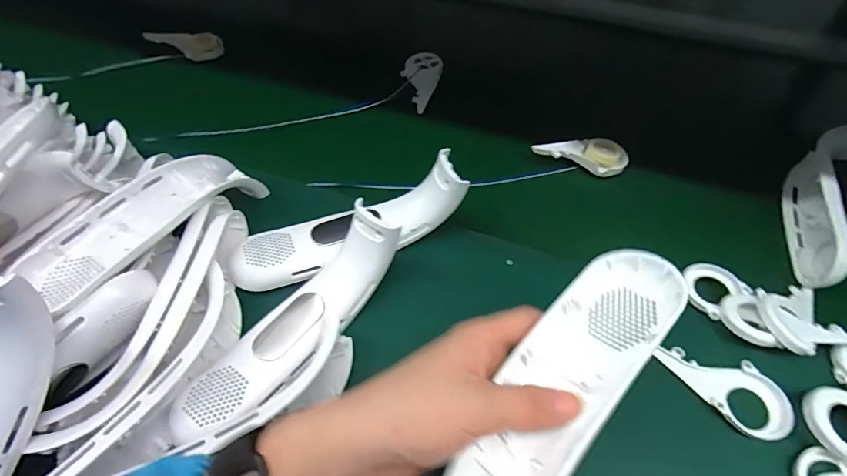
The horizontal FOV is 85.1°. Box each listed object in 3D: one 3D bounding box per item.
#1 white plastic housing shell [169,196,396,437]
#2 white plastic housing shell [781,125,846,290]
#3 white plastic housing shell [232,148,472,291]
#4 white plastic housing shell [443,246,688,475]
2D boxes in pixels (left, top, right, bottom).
[{"bbox_3d":[-0.094,0.060,0.326,0.051,0.058,0.183,37,62,22],"label":"white plastic housing shell"},{"bbox_3d":[0.356,-0.037,0.411,0.044,0.054,0.196,31,60,19],"label":"white plastic housing shell"},{"bbox_3d":[-0.064,-0.012,0.377,0.190,0.064,0.049,-17,57,-13],"label":"white plastic housing shell"},{"bbox_3d":[0.067,0.085,0.234,0.056,0.050,0.195,32,75,19],"label":"white plastic housing shell"}]

